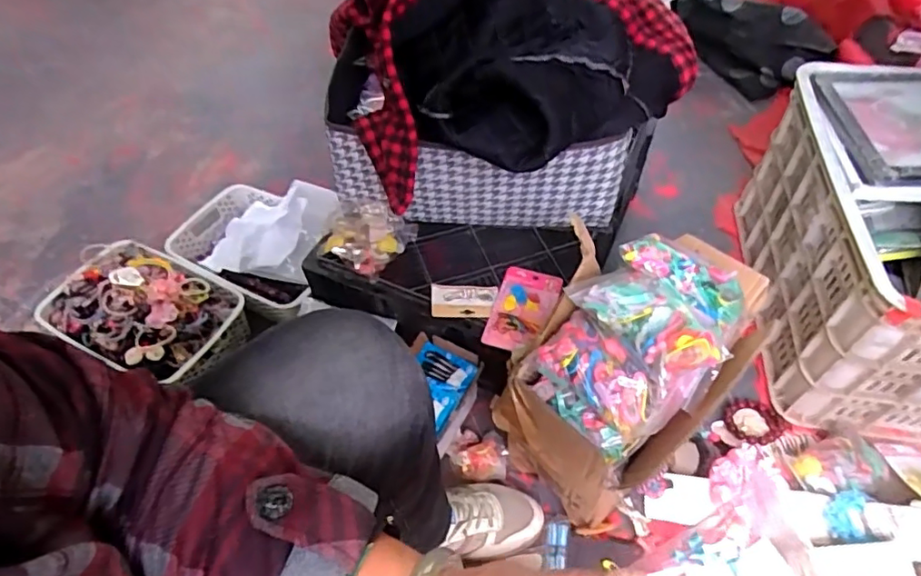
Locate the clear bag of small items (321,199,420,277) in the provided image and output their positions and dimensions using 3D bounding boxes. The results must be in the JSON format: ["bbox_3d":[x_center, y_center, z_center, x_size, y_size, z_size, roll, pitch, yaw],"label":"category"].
[{"bbox_3d":[-0.136,-0.075,0.810,0.111,0.056,0.109,15,54,13],"label":"clear bag of small items"}]

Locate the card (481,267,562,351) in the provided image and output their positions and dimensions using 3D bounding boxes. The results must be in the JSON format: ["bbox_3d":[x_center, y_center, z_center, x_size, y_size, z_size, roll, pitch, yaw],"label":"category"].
[{"bbox_3d":[0.083,0.024,0.754,0.077,0.017,0.133,17,55,14],"label":"card"}]

